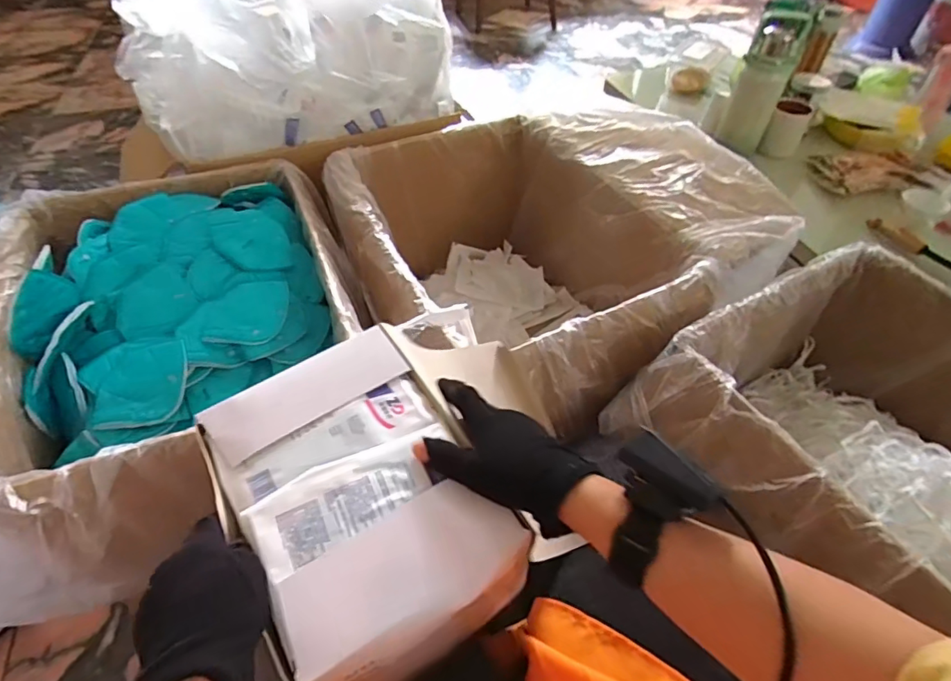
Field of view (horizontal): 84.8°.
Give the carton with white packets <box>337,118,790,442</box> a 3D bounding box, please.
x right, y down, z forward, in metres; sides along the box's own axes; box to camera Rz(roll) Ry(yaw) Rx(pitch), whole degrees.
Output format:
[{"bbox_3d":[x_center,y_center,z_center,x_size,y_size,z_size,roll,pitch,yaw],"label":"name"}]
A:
[{"bbox_3d":[0.096,-0.142,0.924,0.570,0.324,0.602,-27,54,-24],"label":"carton with white packets"}]

